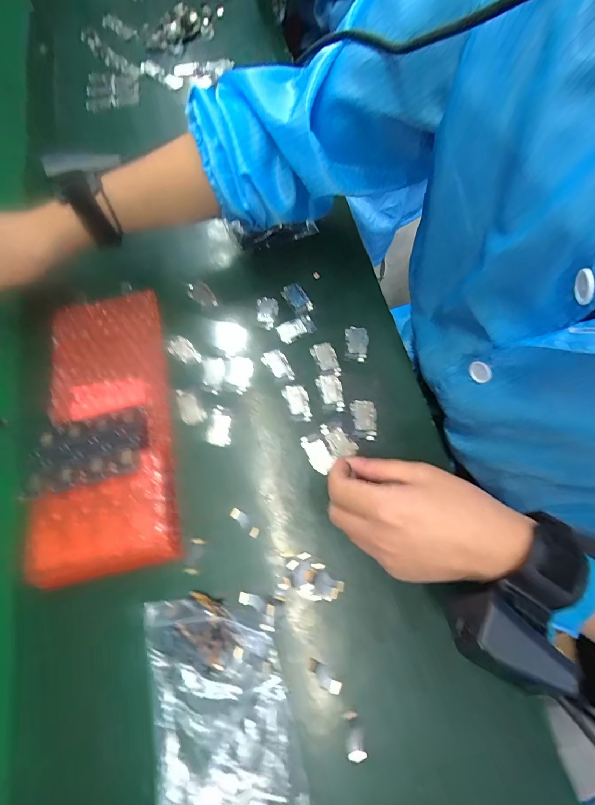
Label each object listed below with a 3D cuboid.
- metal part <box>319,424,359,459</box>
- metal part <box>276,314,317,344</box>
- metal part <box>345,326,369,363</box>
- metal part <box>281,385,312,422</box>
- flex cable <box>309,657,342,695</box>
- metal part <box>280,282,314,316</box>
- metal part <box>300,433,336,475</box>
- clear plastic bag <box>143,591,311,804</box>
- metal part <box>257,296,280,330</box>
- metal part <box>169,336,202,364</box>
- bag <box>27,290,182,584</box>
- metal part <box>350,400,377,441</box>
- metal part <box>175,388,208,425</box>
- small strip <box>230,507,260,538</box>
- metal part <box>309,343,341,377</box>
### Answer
[{"bbox_3d":[0.037,0.035,0.333,0.022,0.004,0.038,-38,74,-10],"label":"metal part"},{"bbox_3d":[-0.001,-0.078,0.375,0.039,0.004,0.023,-23,72,-5],"label":"metal part"},{"bbox_3d":[0.061,-0.061,0.365,0.023,0.004,0.038,1,72,3],"label":"metal part"},{"bbox_3d":[0.001,0.000,0.345,0.022,0.004,0.040,-20,72,-4],"label":"metal part"},{"bbox_3d":[0.020,0.209,0.270,0.029,0.004,0.012,41,78,14],"label":"flex cable"},{"bbox_3d":[0.000,-0.114,0.387,0.023,0.004,0.040,-27,73,-7],"label":"metal part"},{"bbox_3d":[0.018,0.047,0.330,0.021,0.005,0.037,-33,74,-8],"label":"metal part"},{"bbox_3d":[-0.058,0.222,0.263,0.098,0.018,0.148,-15,72,-3],"label":"clear plastic bag"},{"bbox_3d":[-0.032,-0.097,0.381,0.022,0.004,0.038,-4,72,1],"label":"metal part"},{"bbox_3d":[-0.116,-0.054,0.368,0.042,0.004,0.021,34,76,12],"label":"metal part"},{"bbox_3d":[-0.183,0.013,0.330,0.119,0.034,0.269,-14,72,-2],"label":"bag"},{"bbox_3d":[0.065,0.016,0.337,0.023,0.004,0.039,-9,72,-1],"label":"metal part"},{"bbox_3d":[-0.105,0.002,0.347,0.022,0.004,0.040,-22,72,-5],"label":"metal part"},{"bbox_3d":[-0.046,0.105,0.311,0.031,0.005,0.010,41,78,14],"label":"small strip"},{"bbox_3d":[0.029,-0.043,0.360,0.023,0.004,0.038,-16,72,-3],"label":"metal part"}]

